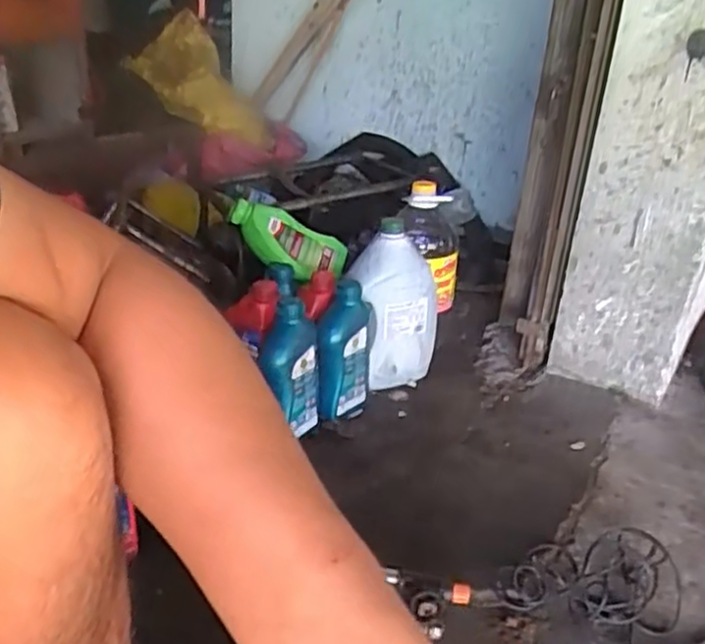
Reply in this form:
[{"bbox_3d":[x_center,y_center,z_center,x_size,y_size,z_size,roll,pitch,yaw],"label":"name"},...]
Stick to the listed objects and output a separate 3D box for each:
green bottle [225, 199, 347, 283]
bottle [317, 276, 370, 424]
[{"bbox_3d":[-0.119,-0.141,1.275,0.218,0.088,0.107,23,18,-27],"label":"green bottle"},{"bbox_3d":[-0.015,0.056,1.205,0.086,0.225,0.076,5,27,3],"label":"bottle"}]

